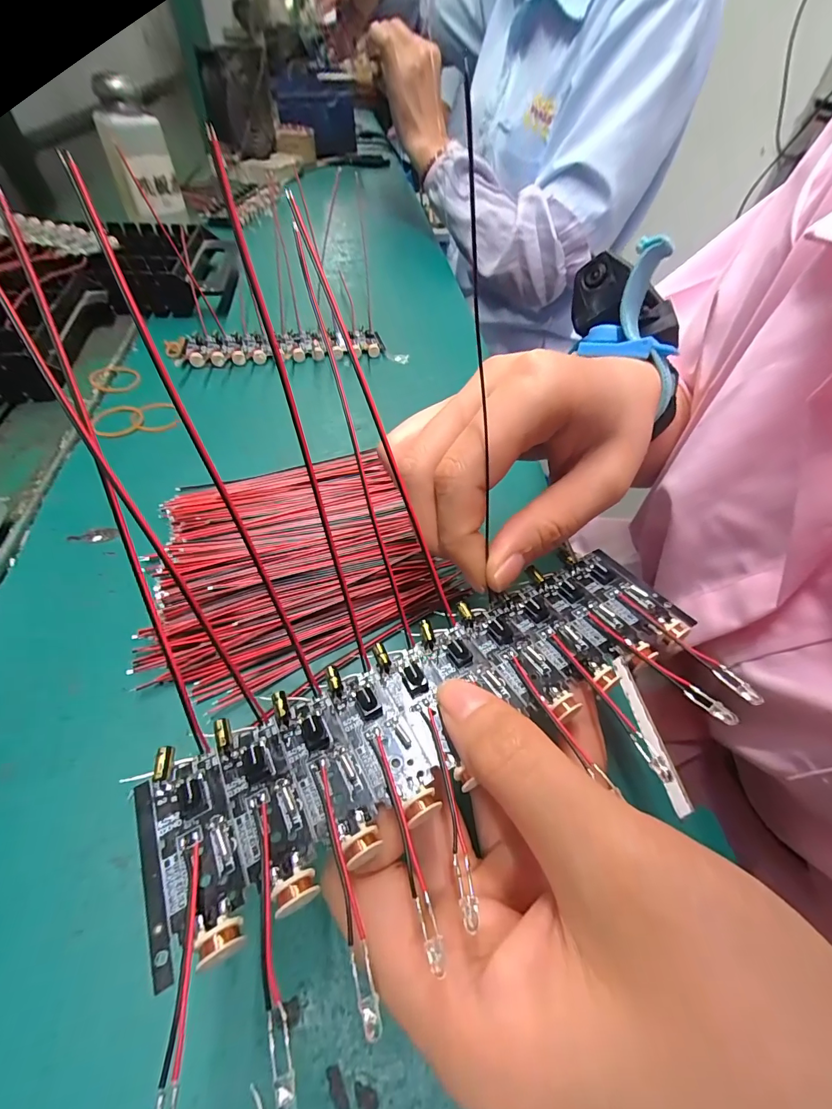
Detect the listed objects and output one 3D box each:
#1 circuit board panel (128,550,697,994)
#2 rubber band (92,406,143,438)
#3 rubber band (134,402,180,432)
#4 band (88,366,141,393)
[{"bbox_3d":[0.009,0.040,0.121,0.161,0.011,0.046,-23,57,-21],"label":"circuit board panel"},{"bbox_3d":[-0.203,-0.092,0.283,0.030,0.004,0.032,-31,60,-23],"label":"rubber band"},{"bbox_3d":[-0.178,-0.097,0.291,0.027,0.004,0.033,-9,54,-9],"label":"rubber band"},{"bbox_3d":[-0.224,-0.132,0.311,0.031,0.004,0.035,-27,58,-20],"label":"band"}]

